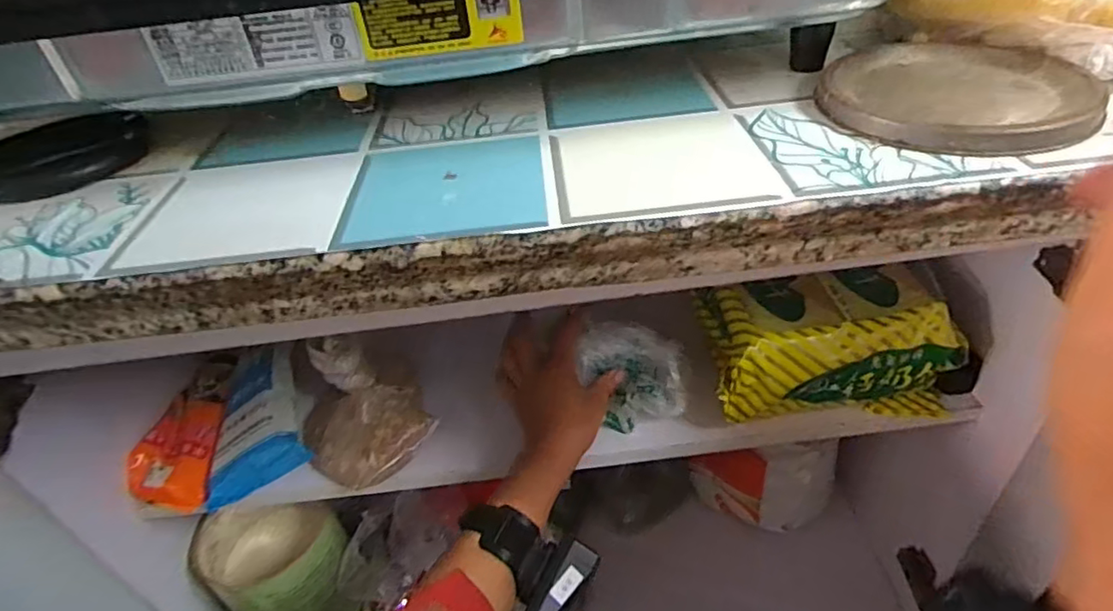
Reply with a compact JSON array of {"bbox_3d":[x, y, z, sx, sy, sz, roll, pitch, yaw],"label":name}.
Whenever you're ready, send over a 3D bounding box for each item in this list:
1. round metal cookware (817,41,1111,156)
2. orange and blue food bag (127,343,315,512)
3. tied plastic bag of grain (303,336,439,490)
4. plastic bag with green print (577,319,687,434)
[{"bbox_3d":[0.202,-0.110,0.316,0.120,0.009,0.128,-4,39,3],"label":"round metal cookware"},{"bbox_3d":[-0.313,0.103,0.576,0.155,0.048,0.173,-16,39,-11],"label":"orange and blue food bag"},{"bbox_3d":[-0.174,0.082,0.553,0.114,0.077,0.127,-28,43,-24],"label":"tied plastic bag of grain"},{"bbox_3d":[0.070,0.060,0.563,0.086,0.064,0.078,-2,39,6],"label":"plastic bag with green print"}]

